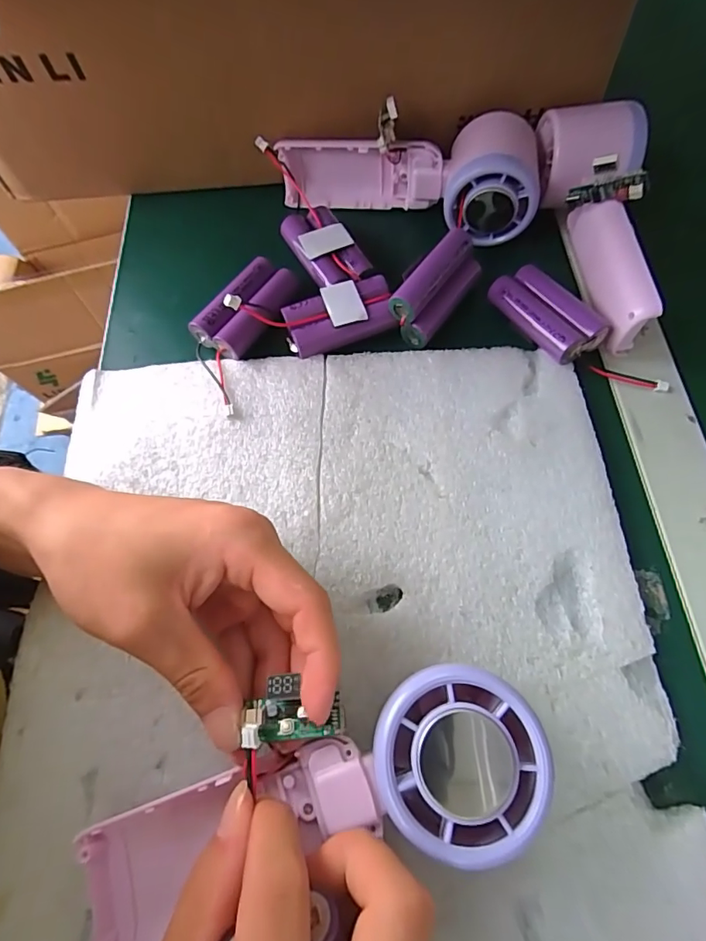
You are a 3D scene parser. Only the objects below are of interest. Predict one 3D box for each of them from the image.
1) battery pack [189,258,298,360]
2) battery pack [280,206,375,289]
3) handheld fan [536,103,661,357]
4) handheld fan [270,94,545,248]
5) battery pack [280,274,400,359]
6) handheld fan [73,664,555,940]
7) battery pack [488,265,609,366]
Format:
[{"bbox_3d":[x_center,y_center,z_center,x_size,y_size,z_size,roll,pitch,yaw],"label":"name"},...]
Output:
[{"bbox_3d":[-0.062,-0.098,0.286,0.037,0.020,0.065,29,69,12],"label":"battery pack"},{"bbox_3d":[-0.018,-0.141,0.309,0.034,0.020,0.066,-25,68,-11],"label":"battery pack"},{"bbox_3d":[0.140,-0.148,0.289,0.061,0.059,0.151,8,66,3],"label":"handheld fan"},{"bbox_3d":[0.034,-0.196,0.313,0.169,0.060,0.055,14,67,6],"label":"handheld fan"},{"bbox_3d":[-0.007,-0.092,0.284,0.064,0.013,0.036,-21,67,-9],"label":"battery pack"},{"bbox_3d":[-0.023,0.113,0.168,0.173,0.025,0.062,-23,66,13],"label":"handheld fan"},{"bbox_3d":[0.110,-0.091,0.279,0.034,0.019,0.065,-29,69,-12],"label":"battery pack"}]

